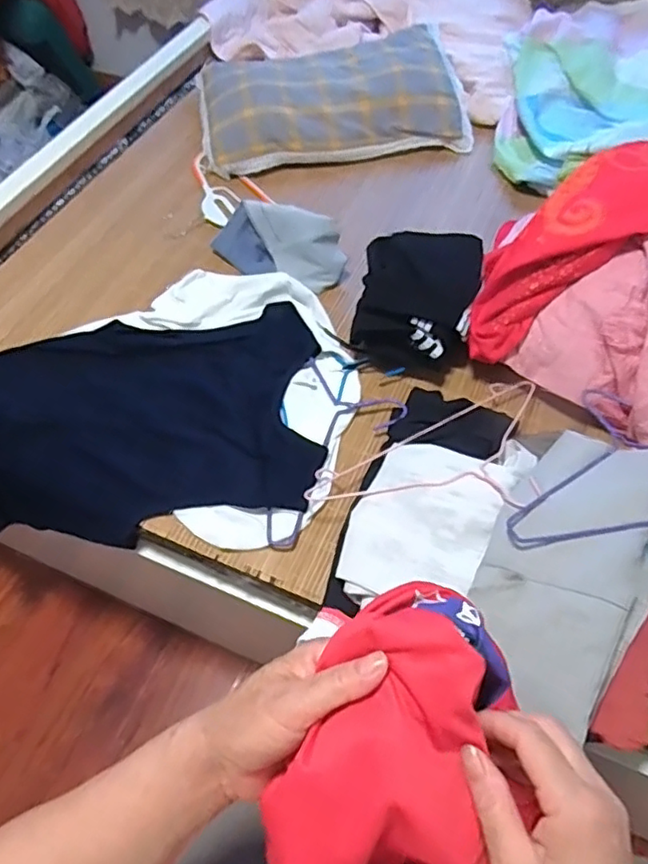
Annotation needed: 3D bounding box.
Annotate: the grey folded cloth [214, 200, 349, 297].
[{"bbox_3d":[-0.081,-0.312,0.997,0.230,0.099,0.076,10,57,8],"label":"grey folded cloth"}]

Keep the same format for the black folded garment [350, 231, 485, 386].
[{"bbox_3d":[0.144,-0.201,0.926,0.170,0.098,0.232,10,57,8],"label":"black folded garment"}]

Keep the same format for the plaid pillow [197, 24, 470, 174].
[{"bbox_3d":[0.010,-0.689,1.240,0.532,0.104,0.310,-11,56,-6],"label":"plaid pillow"}]

